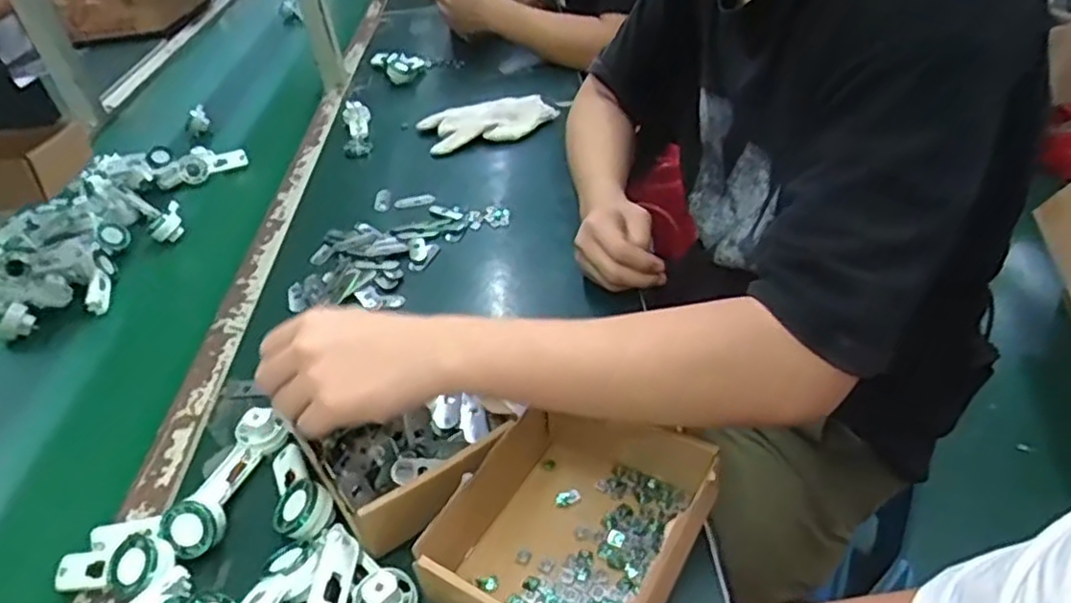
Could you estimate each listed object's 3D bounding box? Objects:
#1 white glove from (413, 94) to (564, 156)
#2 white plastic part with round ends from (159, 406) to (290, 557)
[{"bbox_3d":[-0.065,-0.254,1.003,0.180,0.033,0.108,-16,39,-11],"label":"white glove"},{"bbox_3d":[-0.237,0.137,0.534,0.041,0.036,0.118,4,40,14],"label":"white plastic part with round ends"}]

